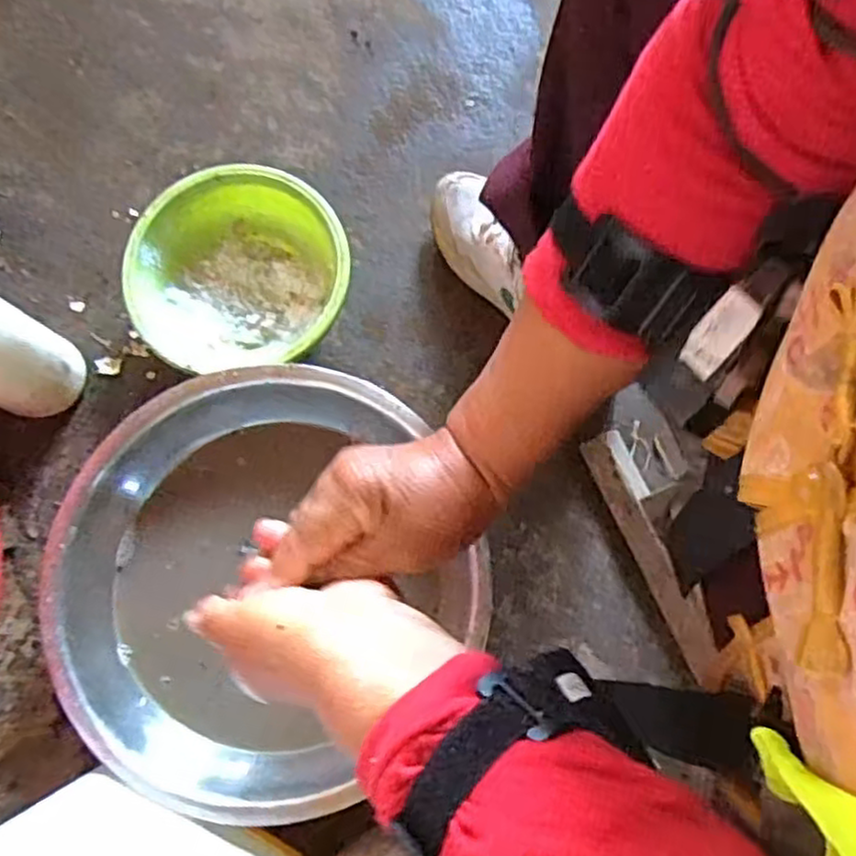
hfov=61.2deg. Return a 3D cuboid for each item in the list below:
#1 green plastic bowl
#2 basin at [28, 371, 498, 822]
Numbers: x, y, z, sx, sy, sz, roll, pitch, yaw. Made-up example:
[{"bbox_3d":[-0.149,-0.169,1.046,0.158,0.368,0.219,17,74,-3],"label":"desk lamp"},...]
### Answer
[{"bbox_3d":[-0.169,-0.138,0.662,0.194,0.069,0.178,0,80,-1],"label":"green plastic bowl"},{"bbox_3d":[-0.127,0.124,0.603,0.328,0.088,0.335,0,80,-1],"label":"basin"}]

